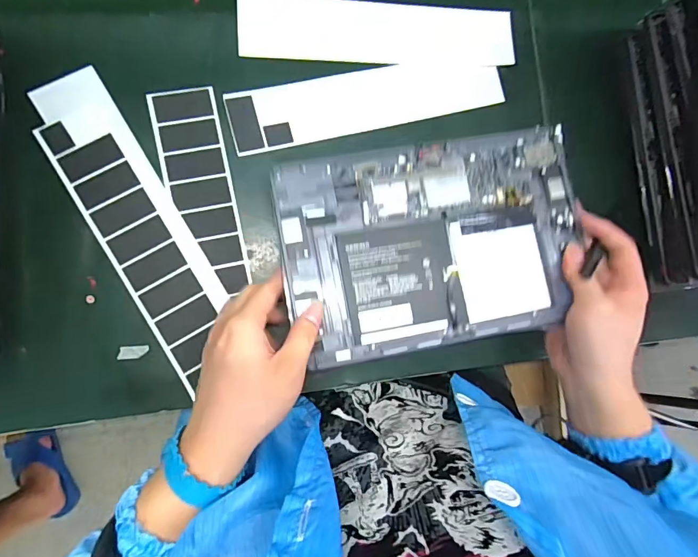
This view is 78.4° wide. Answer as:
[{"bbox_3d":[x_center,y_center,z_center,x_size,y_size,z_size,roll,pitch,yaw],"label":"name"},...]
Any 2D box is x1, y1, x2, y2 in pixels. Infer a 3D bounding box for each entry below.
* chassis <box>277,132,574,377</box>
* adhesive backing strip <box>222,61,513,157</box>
[{"bbox_3d":[0.073,-0.029,0.359,0.252,0.011,0.165,-10,87,-9],"label":"chassis"},{"bbox_3d":[0.019,-0.171,0.407,0.260,0.005,0.056,-14,93,-7],"label":"adhesive backing strip"}]

